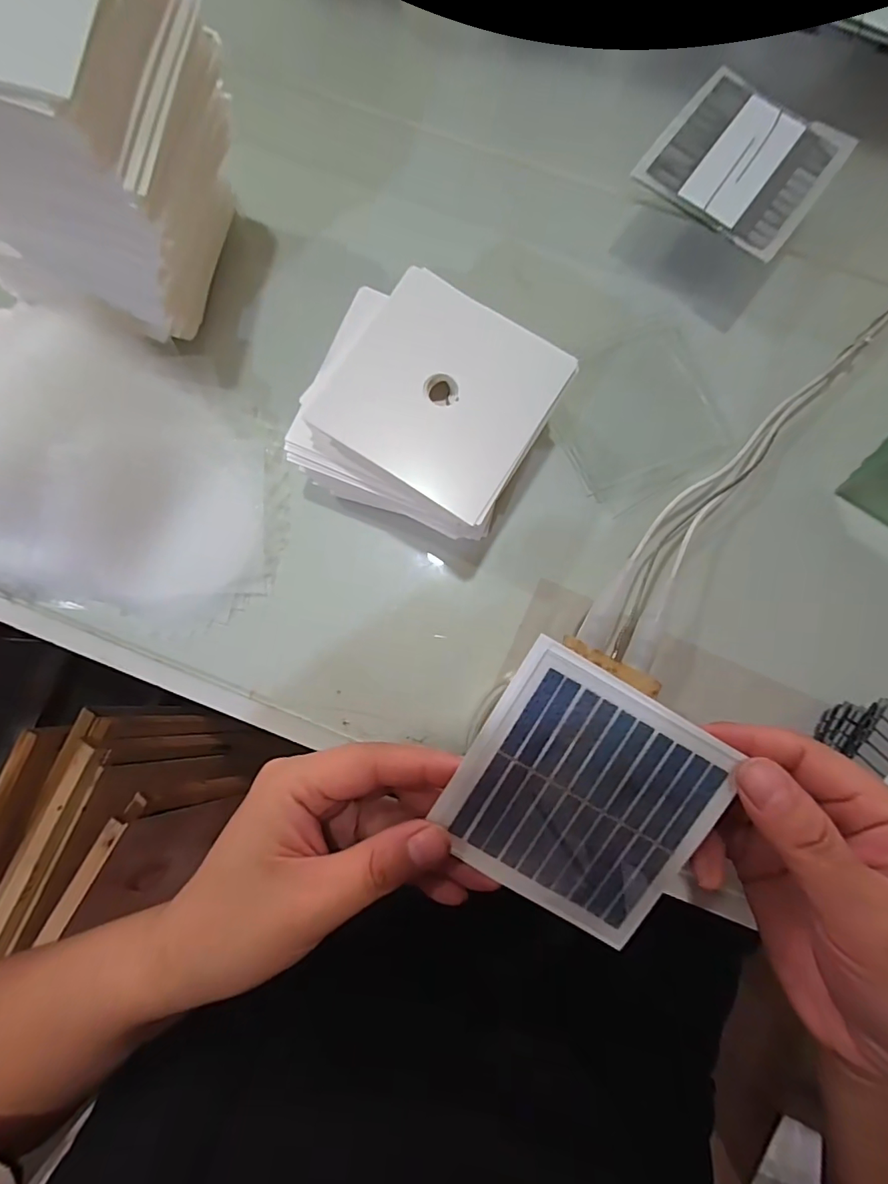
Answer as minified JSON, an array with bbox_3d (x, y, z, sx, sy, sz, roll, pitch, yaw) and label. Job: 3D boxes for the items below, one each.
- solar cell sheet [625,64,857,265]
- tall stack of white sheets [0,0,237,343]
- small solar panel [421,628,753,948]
[{"bbox_3d":[0.168,-0.243,0.284,0.090,0.011,0.088,38,84,4],"label":"solar cell sheet"},{"bbox_3d":[-0.167,-0.205,0.245,0.108,0.145,0.107,12,83,1],"label":"tall stack of white sheets"},{"bbox_3d":[0.054,0.081,0.198,0.093,0.004,0.094,30,97,0],"label":"small solar panel"}]

